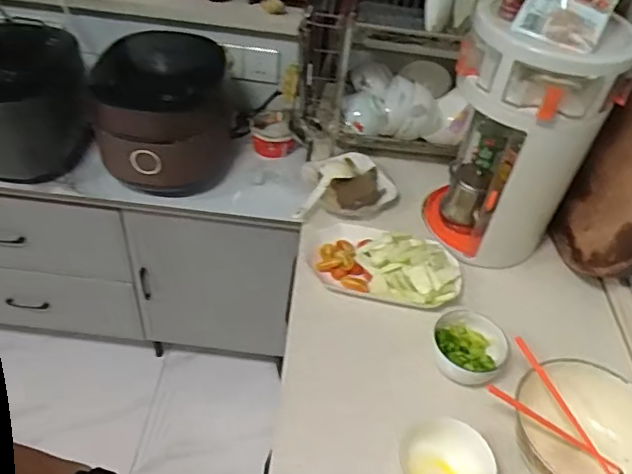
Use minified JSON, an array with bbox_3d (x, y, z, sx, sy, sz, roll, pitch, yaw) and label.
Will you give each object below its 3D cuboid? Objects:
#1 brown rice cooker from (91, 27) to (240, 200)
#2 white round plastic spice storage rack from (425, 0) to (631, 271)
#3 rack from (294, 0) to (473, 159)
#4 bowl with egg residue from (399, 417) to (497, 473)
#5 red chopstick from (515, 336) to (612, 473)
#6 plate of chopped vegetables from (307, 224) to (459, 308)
[{"bbox_3d":[-0.301,-0.258,1.168,0.236,0.210,0.328,2,44,-5],"label":"brown rice cooker"},{"bbox_3d":[0.334,-0.151,0.960,0.229,0.415,0.192,27,48,19],"label":"white round plastic spice storage rack"},{"bbox_3d":[0.143,-0.389,1.138,0.336,0.397,0.265,7,44,-1],"label":"rack"},{"bbox_3d":[0.170,0.296,0.741,0.094,0.068,0.116,-14,48,-20],"label":"bowl with egg residue"},{"bbox_3d":[0.350,0.243,0.795,0.015,0.013,0.243,-30,84,-32],"label":"red chopstick"},{"bbox_3d":[0.113,0.043,0.979,0.263,0.046,0.134,13,44,6],"label":"plate of chopped vegetables"}]

